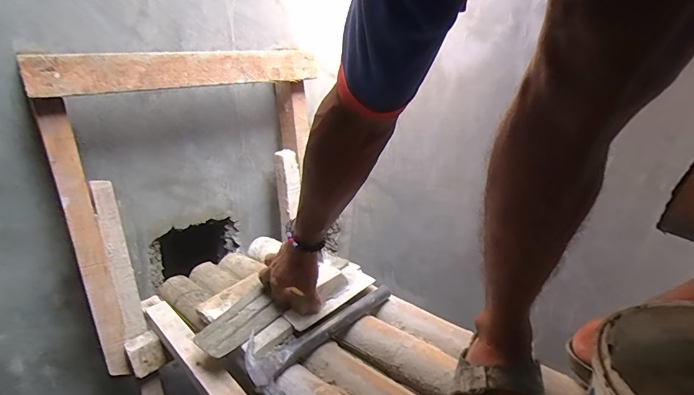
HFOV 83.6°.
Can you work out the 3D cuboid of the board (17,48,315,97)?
[{"bbox_3d":[-0.263,-0.227,0.683,0.478,0.060,0.028,-17,33,-36],"label":"board"}]

